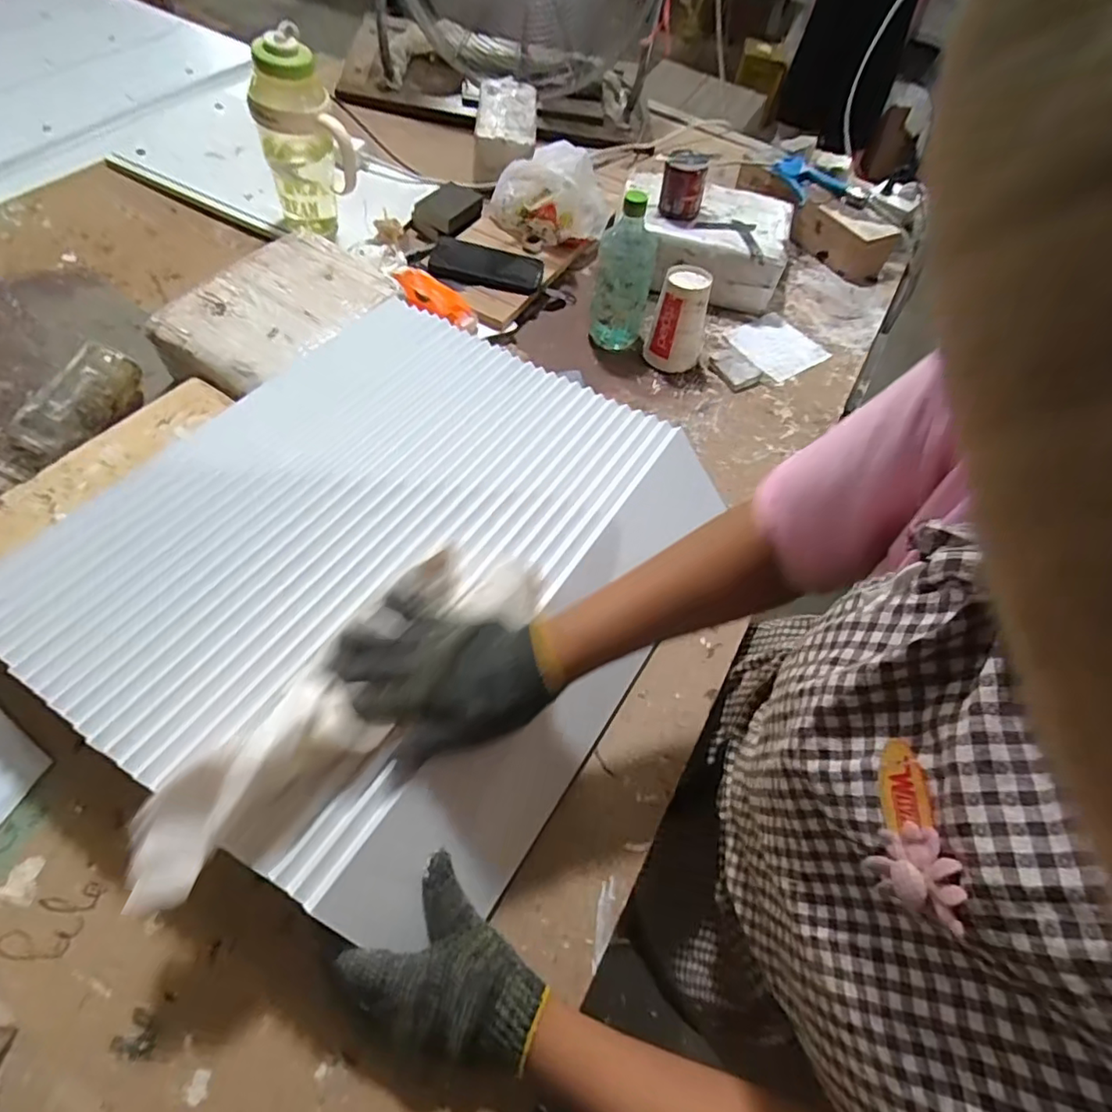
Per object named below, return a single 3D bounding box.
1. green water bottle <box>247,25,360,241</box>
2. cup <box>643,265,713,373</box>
[{"bbox_3d":[-0.359,-0.589,0.845,0.118,0.237,0.085,-12,62,-14],"label":"green water bottle"},{"bbox_3d":[0.177,-0.333,0.842,0.079,0.120,0.078,11,59,-1],"label":"cup"}]

